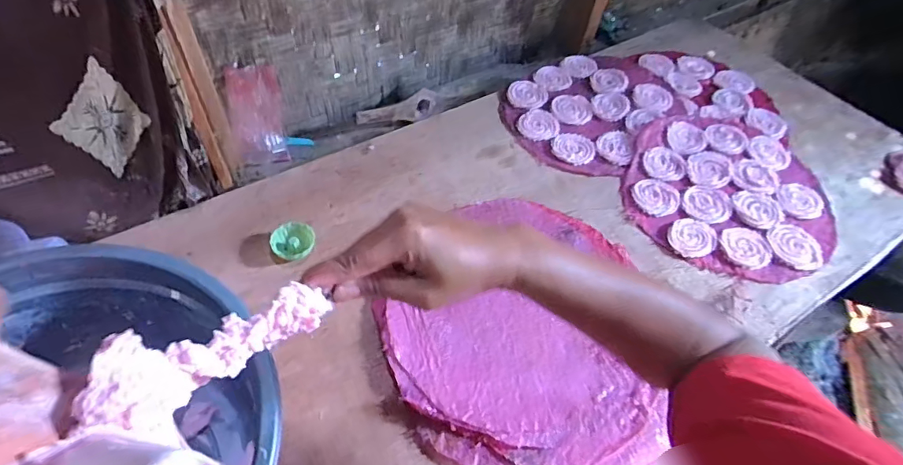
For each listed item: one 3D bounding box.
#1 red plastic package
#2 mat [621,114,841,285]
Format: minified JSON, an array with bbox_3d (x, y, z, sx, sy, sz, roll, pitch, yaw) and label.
[{"bbox_3d":[-0.353,-0.212,0.904,0.093,0.173,0.015,-21,37,-36],"label":"red plastic package"},{"bbox_3d":[0.467,-0.076,0.839,0.322,0.045,0.331,2,52,-2],"label":"mat"}]

